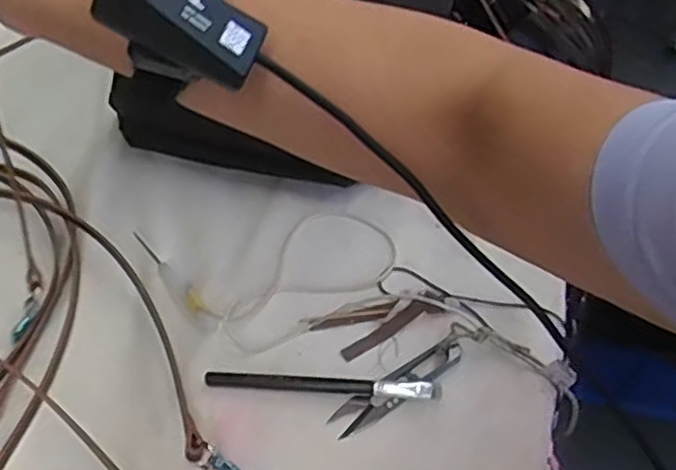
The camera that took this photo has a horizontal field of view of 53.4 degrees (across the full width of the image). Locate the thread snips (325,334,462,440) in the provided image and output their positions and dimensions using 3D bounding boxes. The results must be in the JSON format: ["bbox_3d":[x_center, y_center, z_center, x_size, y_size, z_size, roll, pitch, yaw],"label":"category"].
[{"bbox_3d":[0.040,0.098,0.445,0.103,0.008,0.022,-28,53,-23],"label":"thread snips"}]

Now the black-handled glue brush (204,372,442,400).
[{"bbox_3d":[-0.011,0.098,0.445,0.153,0.010,0.015,5,48,5],"label":"black-handled glue brush"}]

